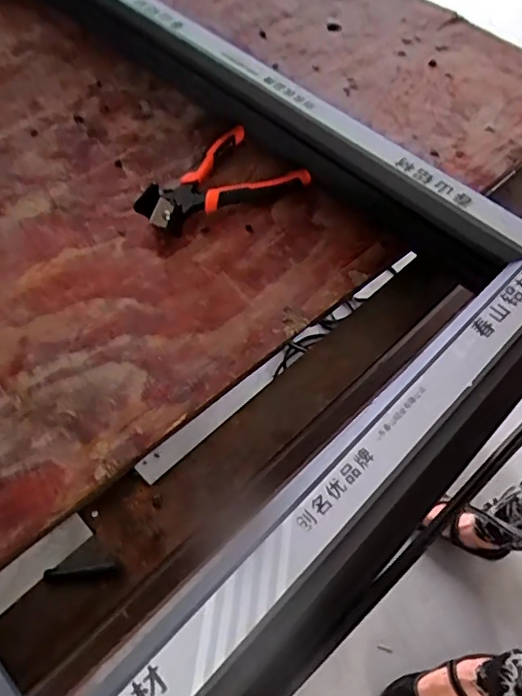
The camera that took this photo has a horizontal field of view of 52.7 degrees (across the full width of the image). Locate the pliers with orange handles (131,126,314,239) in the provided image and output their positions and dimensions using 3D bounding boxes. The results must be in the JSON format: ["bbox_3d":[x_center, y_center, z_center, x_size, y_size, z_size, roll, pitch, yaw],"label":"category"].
[{"bbox_3d":[-0.042,-0.162,0.520,0.104,0.038,0.165,39,64,18],"label":"pliers with orange handles"}]

